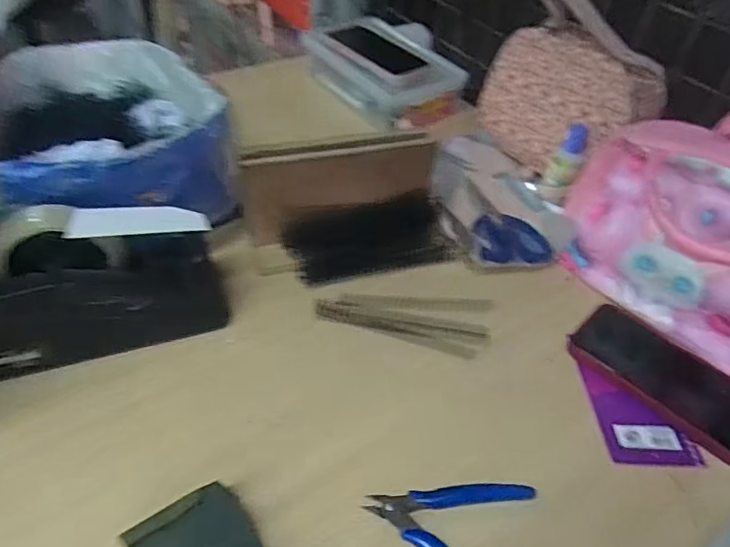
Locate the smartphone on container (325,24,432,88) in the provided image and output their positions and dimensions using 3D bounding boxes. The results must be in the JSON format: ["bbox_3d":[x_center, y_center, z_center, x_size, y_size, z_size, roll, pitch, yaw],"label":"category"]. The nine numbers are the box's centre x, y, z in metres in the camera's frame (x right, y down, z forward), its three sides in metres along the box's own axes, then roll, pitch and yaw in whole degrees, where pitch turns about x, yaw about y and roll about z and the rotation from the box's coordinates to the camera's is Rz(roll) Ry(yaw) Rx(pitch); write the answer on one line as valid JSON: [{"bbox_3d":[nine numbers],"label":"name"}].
[{"bbox_3d":[0.018,-0.324,0.761,0.073,0.009,0.169,-36,62,-23],"label":"smartphone on container"}]

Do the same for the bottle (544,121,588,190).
[{"bbox_3d":[0.235,-0.128,0.599,0.042,0.080,0.033,-25,55,-27],"label":"bottle"}]

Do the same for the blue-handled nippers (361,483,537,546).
[{"bbox_3d":[0.059,0.174,0.362,0.112,0.009,0.081,16,47,8],"label":"blue-handled nippers"}]

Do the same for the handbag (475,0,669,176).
[{"bbox_3d":[0.248,-0.224,0.628,0.103,0.182,0.205,-19,52,-23],"label":"handbag"}]

